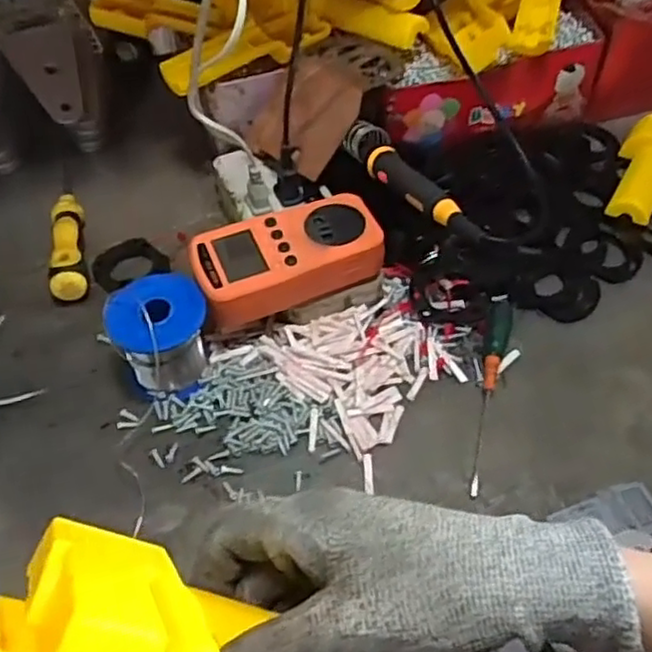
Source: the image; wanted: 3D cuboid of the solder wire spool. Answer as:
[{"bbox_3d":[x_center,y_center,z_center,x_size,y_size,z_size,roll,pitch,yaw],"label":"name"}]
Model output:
[{"bbox_3d":[-0.109,0.006,0.461,0.063,0.062,0.063,-12,52,-7],"label":"solder wire spool"}]

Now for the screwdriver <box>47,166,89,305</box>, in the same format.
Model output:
[{"bbox_3d":[-0.215,-0.088,0.566,0.025,0.023,0.173,-13,52,-8],"label":"screwdriver"}]

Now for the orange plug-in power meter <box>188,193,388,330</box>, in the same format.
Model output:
[{"bbox_3d":[-0.025,-0.046,0.475,0.127,0.028,0.073,-15,52,-9],"label":"orange plug-in power meter"}]

